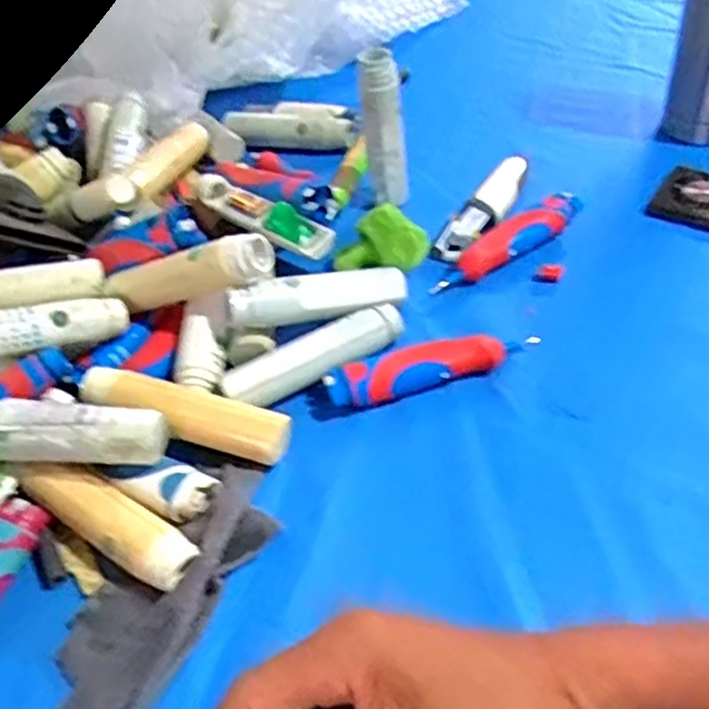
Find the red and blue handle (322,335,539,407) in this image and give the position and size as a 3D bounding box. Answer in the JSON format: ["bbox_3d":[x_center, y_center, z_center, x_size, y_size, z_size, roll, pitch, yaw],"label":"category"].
[{"bbox_3d":[0.055,0.006,0.514,0.151,0.026,0.031,-15,48,-7],"label":"red and blue handle"}]

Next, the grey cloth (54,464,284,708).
[{"bbox_3d":[-0.113,0.136,0.422,0.070,0.021,0.181,23,54,25],"label":"grey cloth"}]

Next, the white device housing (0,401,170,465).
[{"bbox_3d":[-0.193,0.051,0.461,0.142,0.035,0.034,-2,47,8],"label":"white device housing"}]

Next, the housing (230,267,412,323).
[{"bbox_3d":[-0.026,-0.044,0.541,0.137,0.025,0.032,-10,46,-24],"label":"housing"}]

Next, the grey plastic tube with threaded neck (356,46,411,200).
[{"bbox_3d":[0.025,-0.197,0.628,0.035,0.125,0.029,-7,46,4],"label":"grey plastic tube with threaded neck"}]

